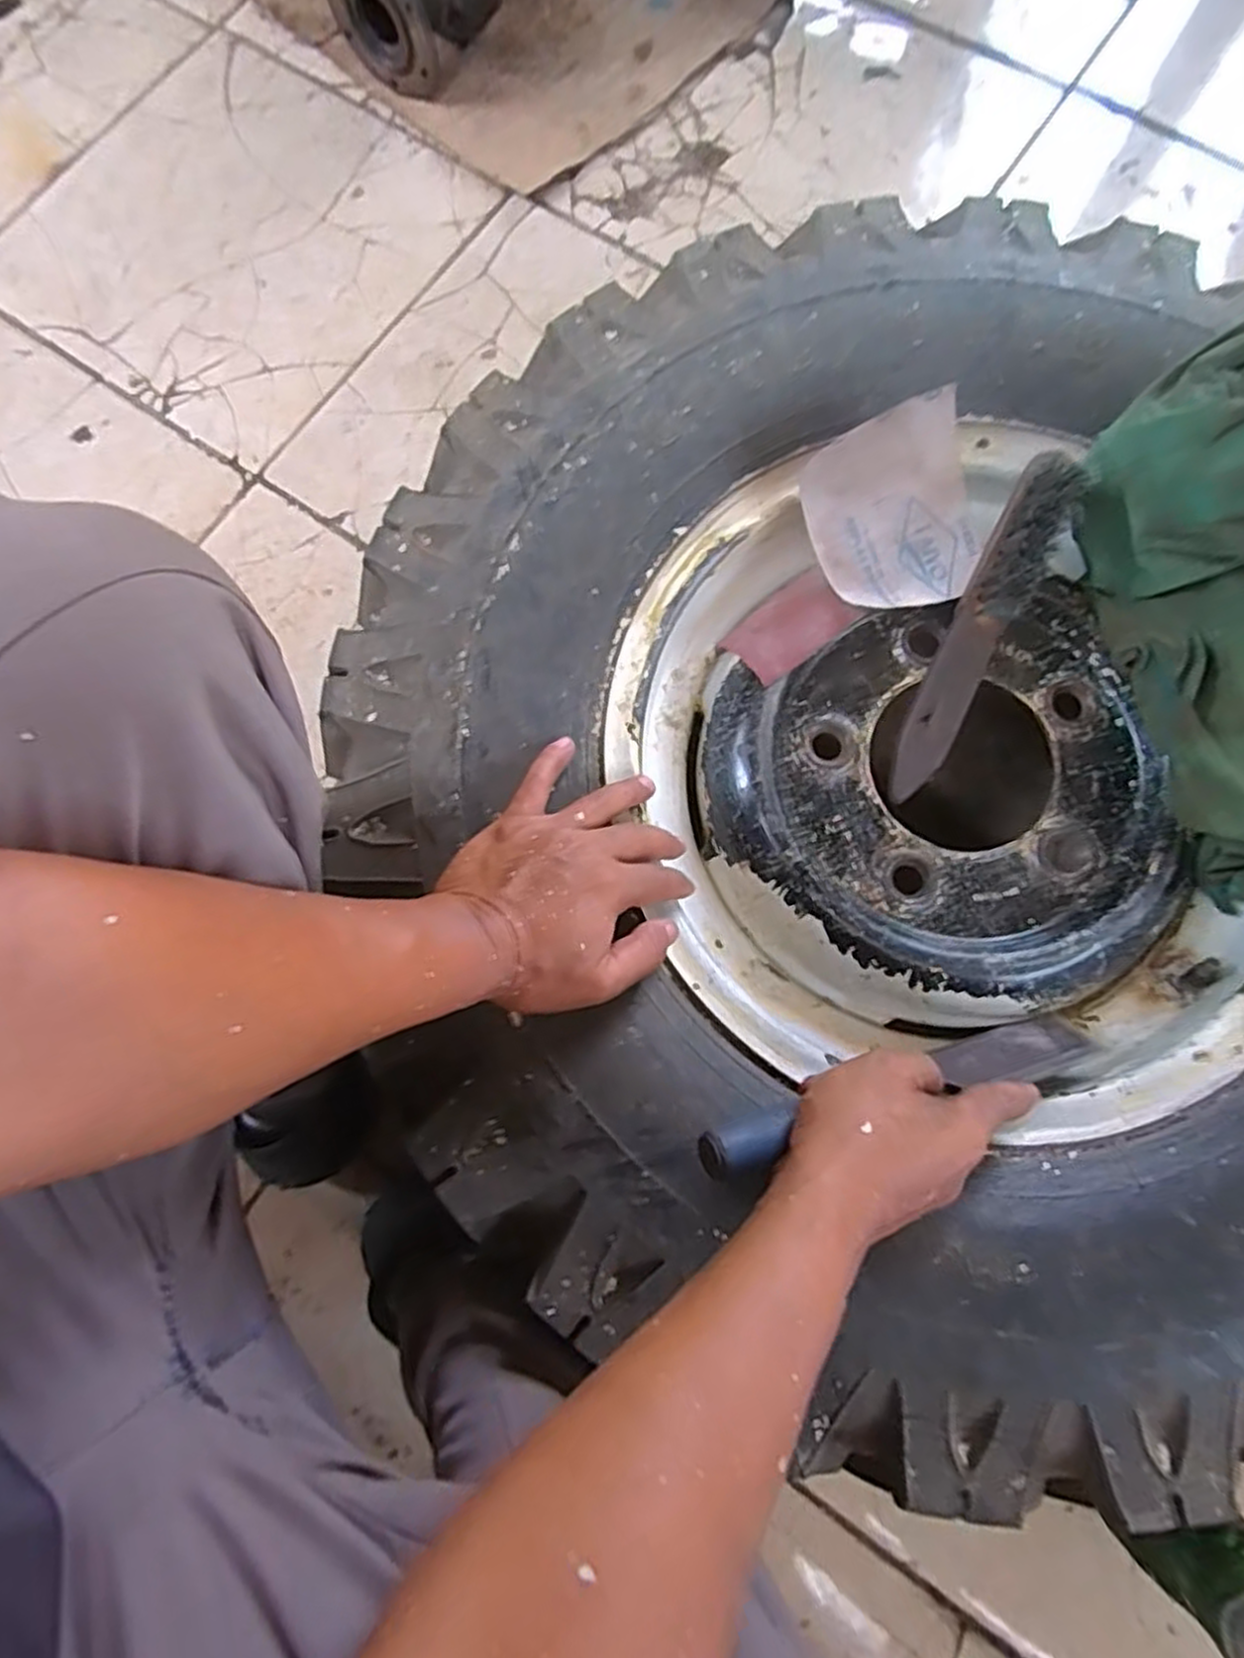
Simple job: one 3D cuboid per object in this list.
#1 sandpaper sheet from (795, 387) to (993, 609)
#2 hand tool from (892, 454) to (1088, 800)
[{"bbox_3d":[0.168,-0.194,0.483,0.098,0.031,0.112,-20,105,8],"label":"sandpaper sheet"},{"bbox_3d":[0.218,-0.122,0.474,0.032,0.034,0.220,26,98,6],"label":"hand tool"}]

